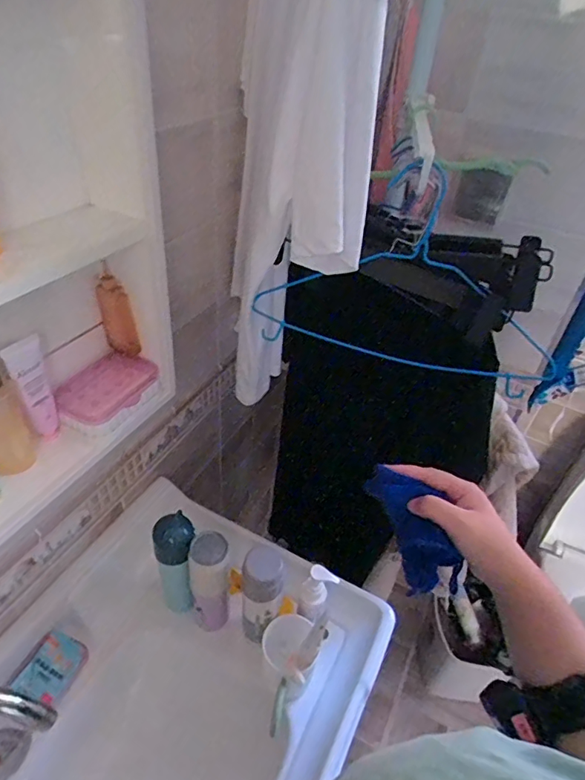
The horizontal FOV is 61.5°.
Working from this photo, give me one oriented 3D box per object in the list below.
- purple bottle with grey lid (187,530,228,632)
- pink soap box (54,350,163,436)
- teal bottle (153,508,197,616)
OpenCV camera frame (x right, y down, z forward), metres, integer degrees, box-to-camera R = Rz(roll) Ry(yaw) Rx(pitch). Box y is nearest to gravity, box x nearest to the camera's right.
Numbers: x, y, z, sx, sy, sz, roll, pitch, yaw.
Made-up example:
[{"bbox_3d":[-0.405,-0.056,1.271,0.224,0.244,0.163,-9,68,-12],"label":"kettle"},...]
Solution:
[{"bbox_3d":[-0.124,0.290,0.730,0.052,0.192,0.053,0,40,-7],"label":"purple bottle with grey lid"},{"bbox_3d":[-0.227,0.002,0.611,0.076,0.041,0.122,19,41,15],"label":"pink soap box"},{"bbox_3d":[-0.174,0.272,0.748,0.055,0.191,0.056,-7,41,-15],"label":"teal bottle"}]

